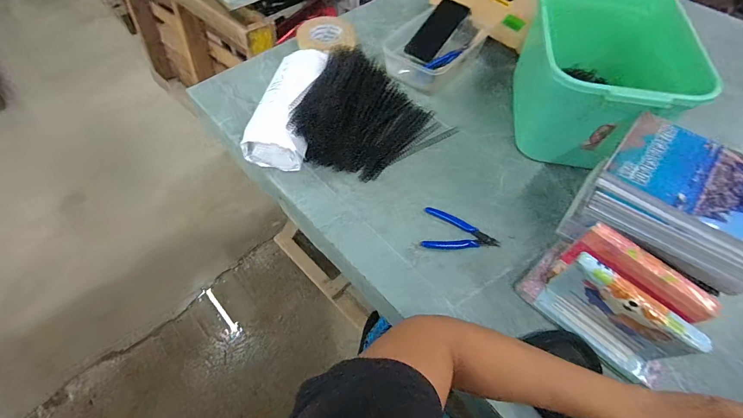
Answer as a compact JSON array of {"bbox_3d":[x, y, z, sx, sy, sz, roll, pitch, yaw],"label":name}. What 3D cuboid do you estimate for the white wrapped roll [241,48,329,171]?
[{"bbox_3d":[-0.144,-0.199,0.644,0.106,0.087,0.249,11,58,6],"label":"white wrapped roll"}]

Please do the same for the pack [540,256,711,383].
[{"bbox_3d":[0.301,0.141,0.432,0.056,0.121,0.157,-34,64,-20],"label":"pack"}]

